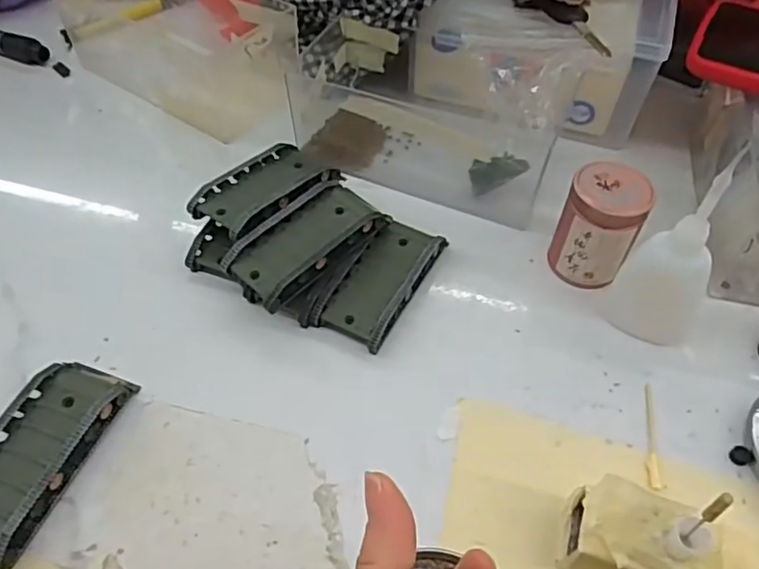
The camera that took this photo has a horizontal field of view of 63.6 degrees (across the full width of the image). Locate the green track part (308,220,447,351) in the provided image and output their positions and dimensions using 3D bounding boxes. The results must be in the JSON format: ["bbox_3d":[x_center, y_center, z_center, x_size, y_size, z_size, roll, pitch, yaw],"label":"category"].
[{"bbox_3d":[0.003,-0.003,0.366,0.043,0.019,0.090,25,54,18],"label":"green track part"}]

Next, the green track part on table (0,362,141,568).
[{"bbox_3d":[-0.165,0.080,0.296,0.044,0.019,0.095,16,52,12],"label":"green track part on table"}]

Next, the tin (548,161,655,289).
[{"bbox_3d":[0.129,-0.033,0.363,0.043,0.064,0.041,1,51,-1],"label":"tin"}]

